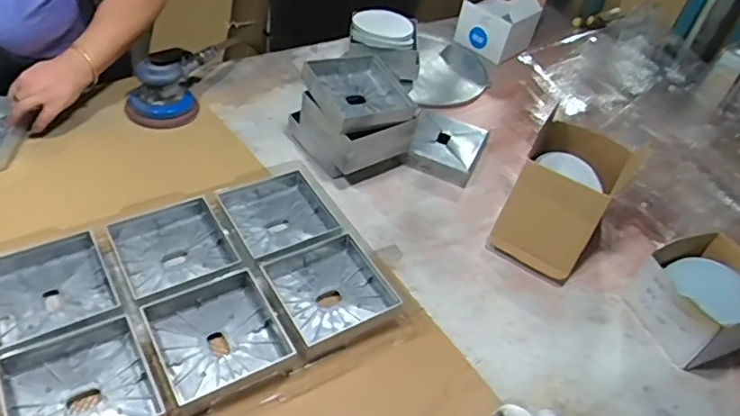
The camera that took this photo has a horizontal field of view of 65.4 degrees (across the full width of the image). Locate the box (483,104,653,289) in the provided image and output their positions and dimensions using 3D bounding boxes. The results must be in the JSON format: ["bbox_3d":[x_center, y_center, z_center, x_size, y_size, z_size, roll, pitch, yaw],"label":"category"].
[{"bbox_3d":[0.297,-0.030,0.881,0.146,0.101,0.254,32,47,20],"label":"box"}]

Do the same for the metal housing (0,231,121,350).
[{"bbox_3d":[-0.389,0.092,0.692,0.134,0.028,0.124,-22,52,-29],"label":"metal housing"}]

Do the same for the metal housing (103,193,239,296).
[{"bbox_3d":[-0.260,0.054,0.755,0.137,0.034,0.144,-20,51,-28],"label":"metal housing"}]

